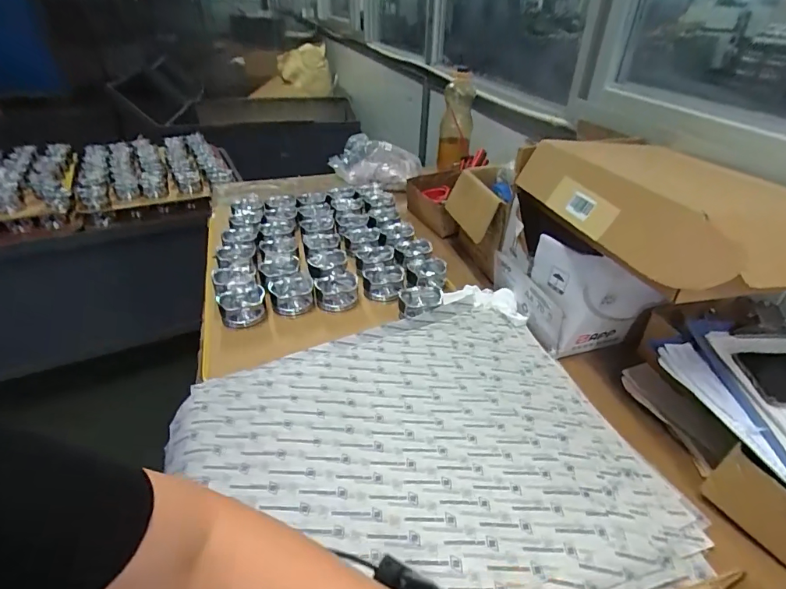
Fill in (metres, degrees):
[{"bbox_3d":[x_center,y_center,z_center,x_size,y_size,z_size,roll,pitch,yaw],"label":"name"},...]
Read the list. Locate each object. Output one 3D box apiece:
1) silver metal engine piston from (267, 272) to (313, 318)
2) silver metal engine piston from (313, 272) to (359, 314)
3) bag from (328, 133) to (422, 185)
[{"bbox_3d":[-0.195,-0.003,0.834,0.081,0.044,0.085,-6,36,-9],"label":"silver metal engine piston"},{"bbox_3d":[-0.109,-0.009,0.849,0.081,0.041,0.088,-2,35,-5],"label":"silver metal engine piston"},{"bbox_3d":[-0.055,-0.421,1.342,0.270,0.089,0.177,5,36,4],"label":"bag"}]

